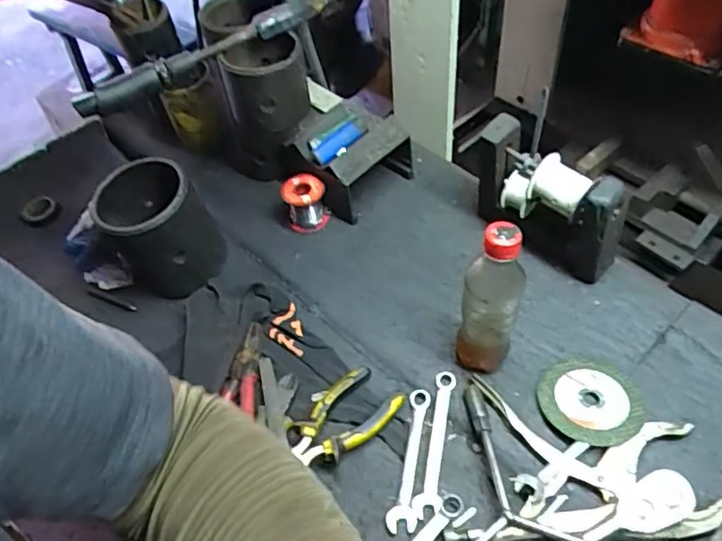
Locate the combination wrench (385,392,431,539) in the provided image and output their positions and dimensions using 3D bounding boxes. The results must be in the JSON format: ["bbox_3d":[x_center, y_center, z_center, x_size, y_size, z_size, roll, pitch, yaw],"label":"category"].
[{"bbox_3d":[0.049,0.178,0.578,0.027,0.006,0.142,7,53,11],"label":"combination wrench"}]

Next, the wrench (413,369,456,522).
[{"bbox_3d":[0.072,0.163,0.576,0.023,0.012,0.141,7,53,11],"label":"wrench"}]

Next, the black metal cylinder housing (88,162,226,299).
[{"bbox_3d":[-0.233,-0.046,0.714,0.110,0.140,0.127,-24,53,-13],"label":"black metal cylinder housing"}]

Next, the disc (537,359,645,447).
[{"bbox_3d":[0.225,0.127,0.595,0.094,0.010,0.093,-3,51,3],"label":"disc"}]

